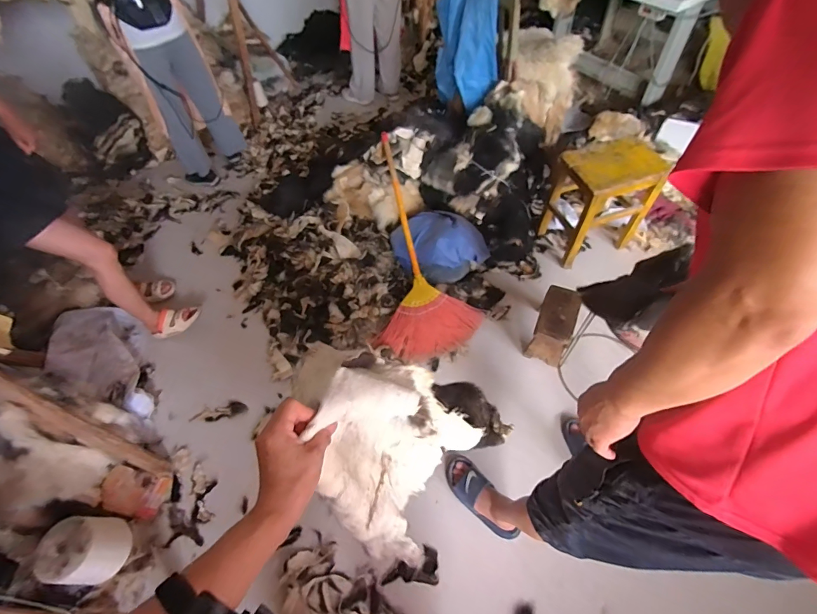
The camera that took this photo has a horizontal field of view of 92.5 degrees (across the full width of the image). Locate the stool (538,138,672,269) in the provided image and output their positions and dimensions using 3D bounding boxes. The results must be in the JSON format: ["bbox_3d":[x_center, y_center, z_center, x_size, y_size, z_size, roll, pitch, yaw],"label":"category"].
[{"bbox_3d":[0.782,-0.447,1.610,0.329,0.431,0.274,-16,57,-7],"label":"stool"}]

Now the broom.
[{"bbox_3d":[0.015,-0.245,1.578,0.410,0.083,0.903,-12,89,-3],"label":"broom"}]

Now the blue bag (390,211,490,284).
[{"bbox_3d":[0.131,-0.258,1.609,0.380,0.232,0.260,-12,57,-5],"label":"blue bag"}]

